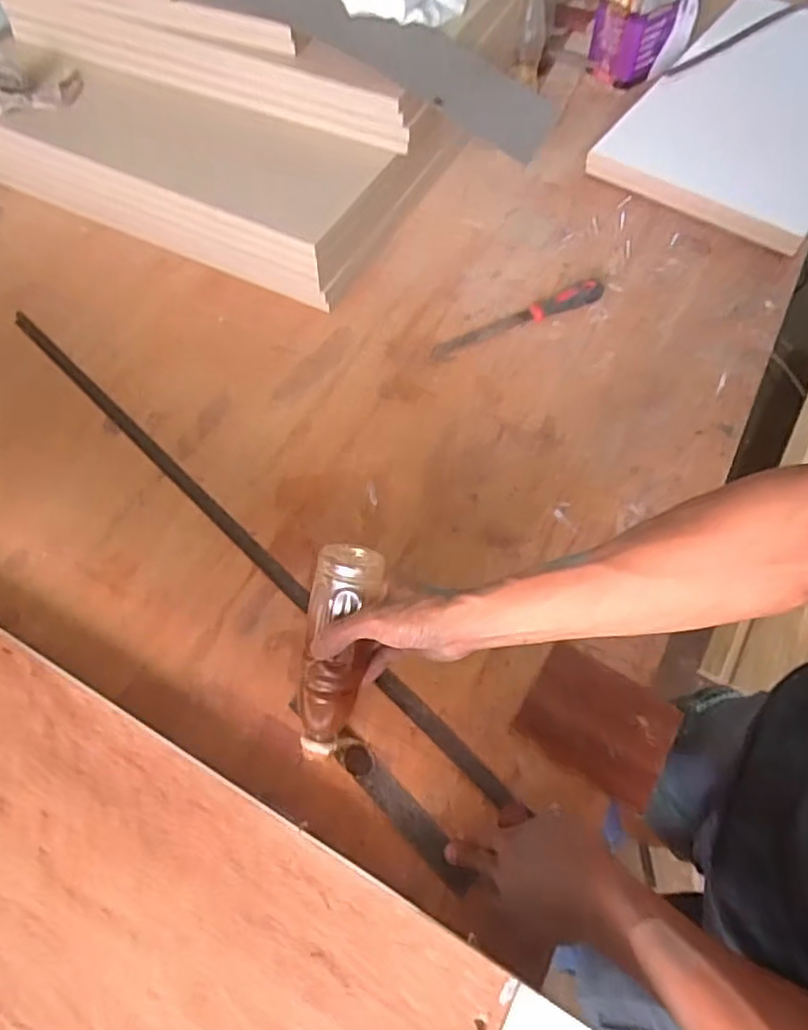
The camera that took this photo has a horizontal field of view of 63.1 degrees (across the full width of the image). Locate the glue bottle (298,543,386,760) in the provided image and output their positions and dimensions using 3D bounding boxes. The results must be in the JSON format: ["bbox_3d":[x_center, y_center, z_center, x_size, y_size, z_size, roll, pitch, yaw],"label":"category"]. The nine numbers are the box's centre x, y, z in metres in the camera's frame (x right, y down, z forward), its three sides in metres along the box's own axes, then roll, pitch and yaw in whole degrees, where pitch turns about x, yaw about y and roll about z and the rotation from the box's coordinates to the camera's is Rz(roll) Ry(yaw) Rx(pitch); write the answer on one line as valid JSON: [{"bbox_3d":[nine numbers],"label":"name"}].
[{"bbox_3d":[-0.063,0.123,0.584,0.062,0.053,0.192,12,100,7],"label":"glue bottle"}]

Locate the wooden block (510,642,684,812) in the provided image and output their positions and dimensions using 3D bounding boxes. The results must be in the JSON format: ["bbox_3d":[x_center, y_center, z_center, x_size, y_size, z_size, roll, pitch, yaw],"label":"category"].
[{"bbox_3d":[0.190,0.204,0.649,0.138,0.007,0.107,28,65,15],"label":"wooden block"}]

